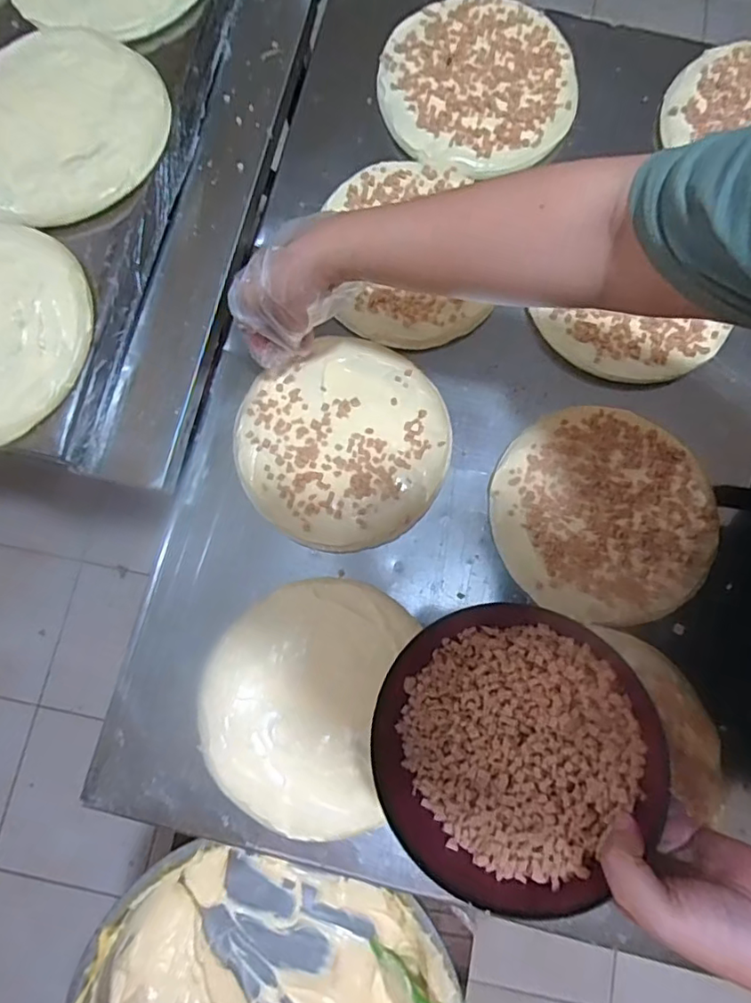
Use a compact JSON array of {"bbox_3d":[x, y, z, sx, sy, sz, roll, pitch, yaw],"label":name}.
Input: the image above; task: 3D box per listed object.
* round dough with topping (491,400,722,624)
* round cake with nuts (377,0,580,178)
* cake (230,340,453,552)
[{"bbox_3d":[0.205,0.011,0.510,0.192,0.030,0.186,0,75,-1],"label":"round dough with topping"},{"bbox_3d":[0.107,-0.434,0.586,0.198,0.012,0.188,0,86,0],"label":"round cake with nuts"},{"bbox_3d":[-0.029,-0.056,0.524,0.187,0.028,0.194,0,75,-1],"label":"cake"}]

